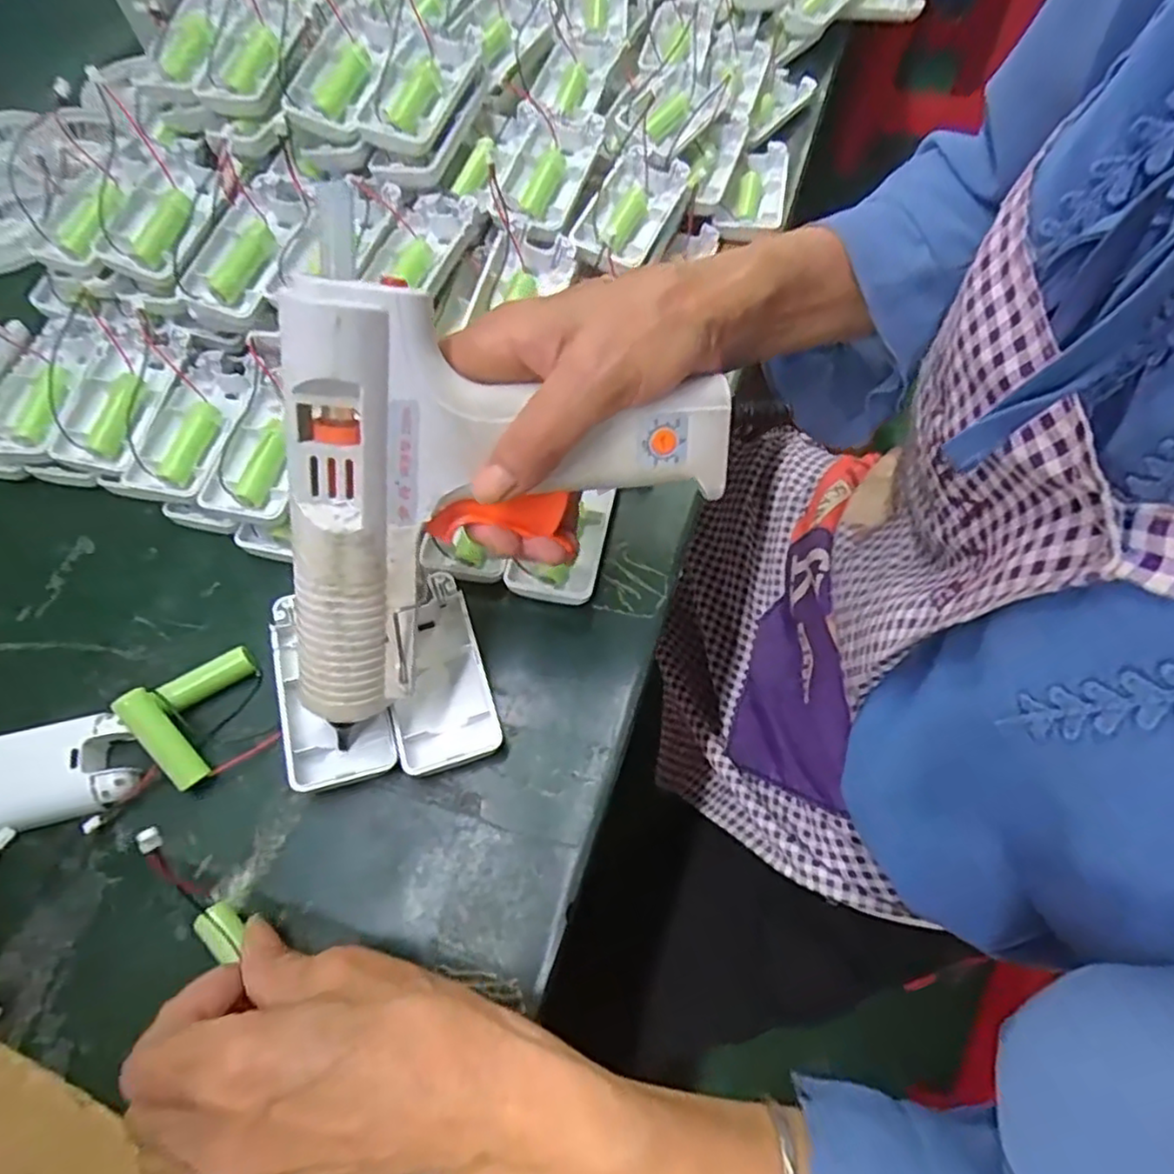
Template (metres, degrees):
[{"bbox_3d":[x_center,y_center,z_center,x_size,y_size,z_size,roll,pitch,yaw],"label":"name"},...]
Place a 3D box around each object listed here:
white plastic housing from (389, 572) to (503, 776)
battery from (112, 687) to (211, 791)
[{"bbox_3d":[-0.073,0.041,0.325,0.044,0.015,0.092,-17,64,-7],"label":"white plastic housing"},{"bbox_3d":[-0.188,0.067,0.303,0.014,0.016,0.048,-38,96,-20],"label":"battery"}]

